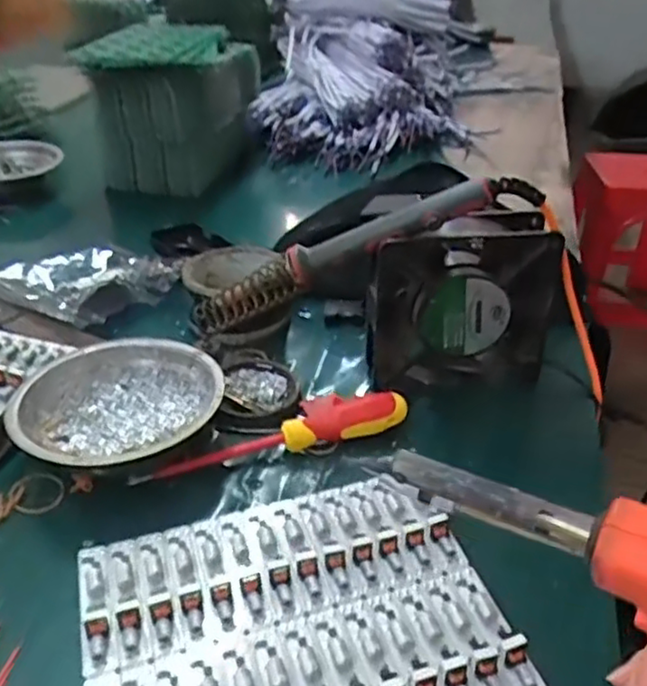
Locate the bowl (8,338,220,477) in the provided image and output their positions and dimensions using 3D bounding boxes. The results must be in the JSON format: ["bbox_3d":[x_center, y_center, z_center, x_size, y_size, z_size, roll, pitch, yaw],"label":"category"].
[{"bbox_3d":[-0.135,0.044,0.447,0.126,0.032,0.131,1,33,-1],"label":"bowl"}]

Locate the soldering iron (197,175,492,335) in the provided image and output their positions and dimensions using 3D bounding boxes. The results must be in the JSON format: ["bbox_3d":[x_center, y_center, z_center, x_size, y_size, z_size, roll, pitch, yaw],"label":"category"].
[{"bbox_3d":[0.004,-0.060,0.474,0.232,0.029,0.026,-22,26,24],"label":"soldering iron"}]

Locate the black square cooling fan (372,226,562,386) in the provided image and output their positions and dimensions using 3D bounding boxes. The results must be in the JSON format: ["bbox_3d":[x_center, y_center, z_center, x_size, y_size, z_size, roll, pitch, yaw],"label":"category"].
[{"bbox_3d":[0.099,-0.024,0.488,0.129,0.128,0.033,0,33,-2],"label":"black square cooling fan"}]

